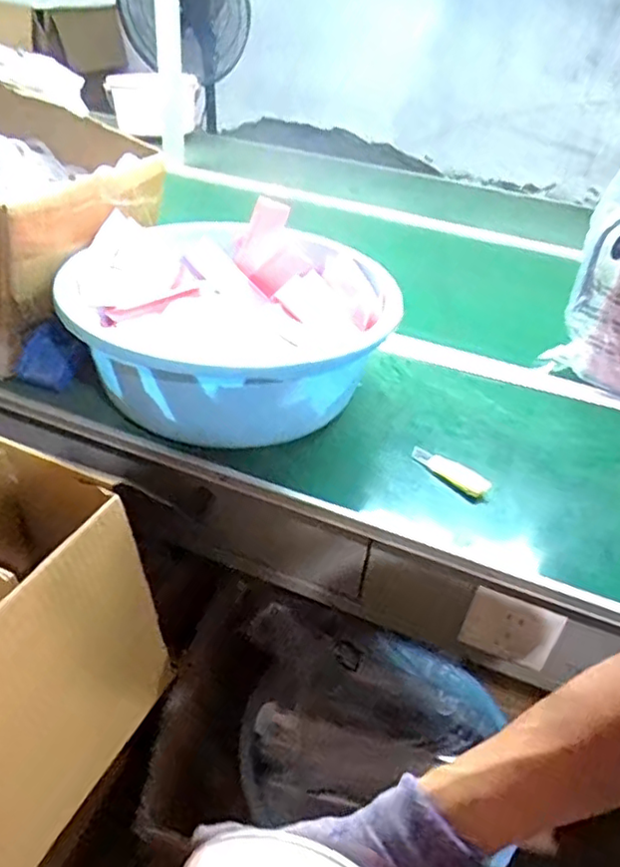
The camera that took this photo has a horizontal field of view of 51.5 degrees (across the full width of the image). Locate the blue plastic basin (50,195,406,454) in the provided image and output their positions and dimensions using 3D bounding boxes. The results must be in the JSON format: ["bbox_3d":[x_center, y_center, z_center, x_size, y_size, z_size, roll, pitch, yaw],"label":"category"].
[{"bbox_3d":[-0.081,-0.111,0.722,0.282,0.148,0.313,17,38,15],"label":"blue plastic basin"}]

